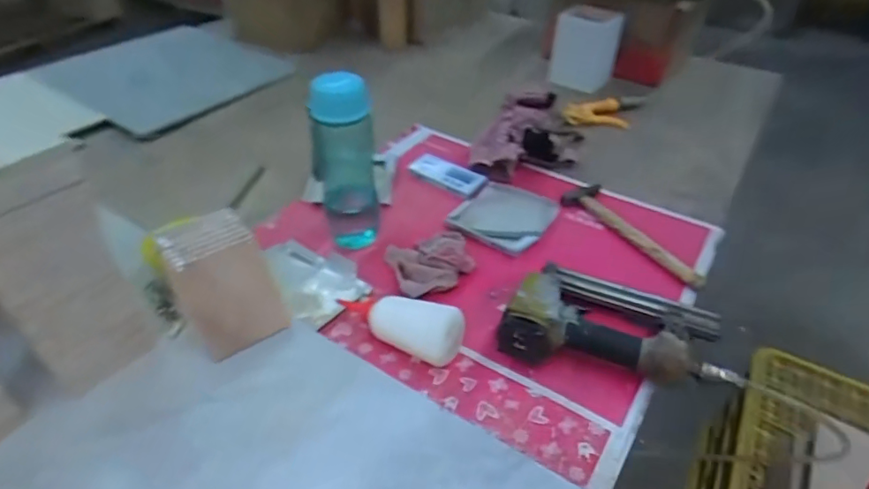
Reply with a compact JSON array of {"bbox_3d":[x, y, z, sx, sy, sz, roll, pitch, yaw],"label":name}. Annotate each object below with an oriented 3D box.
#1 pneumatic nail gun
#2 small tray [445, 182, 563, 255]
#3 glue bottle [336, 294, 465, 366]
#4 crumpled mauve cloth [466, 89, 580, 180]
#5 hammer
[{"bbox_3d":[0.206,0.084,0.610,0.243,0.064,0.147,11,40,9],"label":"pneumatic nail gun"},{"bbox_3d":[0.101,-0.046,0.787,0.129,0.032,0.116,25,44,24],"label":"small tray"},{"bbox_3d":[-0.042,0.080,0.605,0.158,0.050,0.063,25,44,24],"label":"glue bottle"},{"bbox_3d":[0.173,-0.197,0.950,0.164,0.058,0.287,20,42,18],"label":"crumpled mauve cloth"},{"bbox_3d":[0.294,-0.016,0.772,0.075,0.025,0.238,-23,47,-29],"label":"hammer"}]

